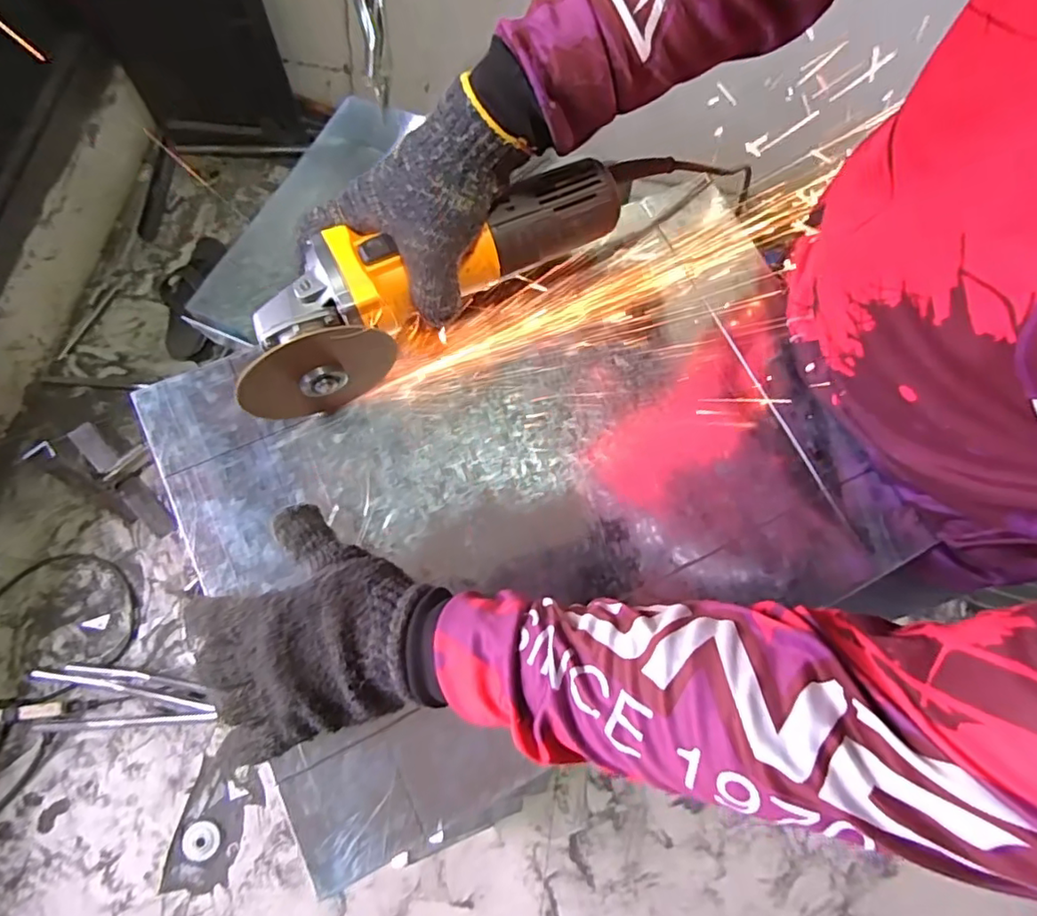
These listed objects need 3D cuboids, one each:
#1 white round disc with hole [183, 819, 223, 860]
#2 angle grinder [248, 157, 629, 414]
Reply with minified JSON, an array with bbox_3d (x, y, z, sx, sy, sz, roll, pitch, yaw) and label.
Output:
[{"bbox_3d":[-0.541,0.654,0.991,0.060,0.011,0.057,1,72,-2],"label":"white round disc with hole"},{"bbox_3d":[-0.060,-0.120,0.407,0.283,0.087,0.077,-30,76,-12],"label":"angle grinder"}]

